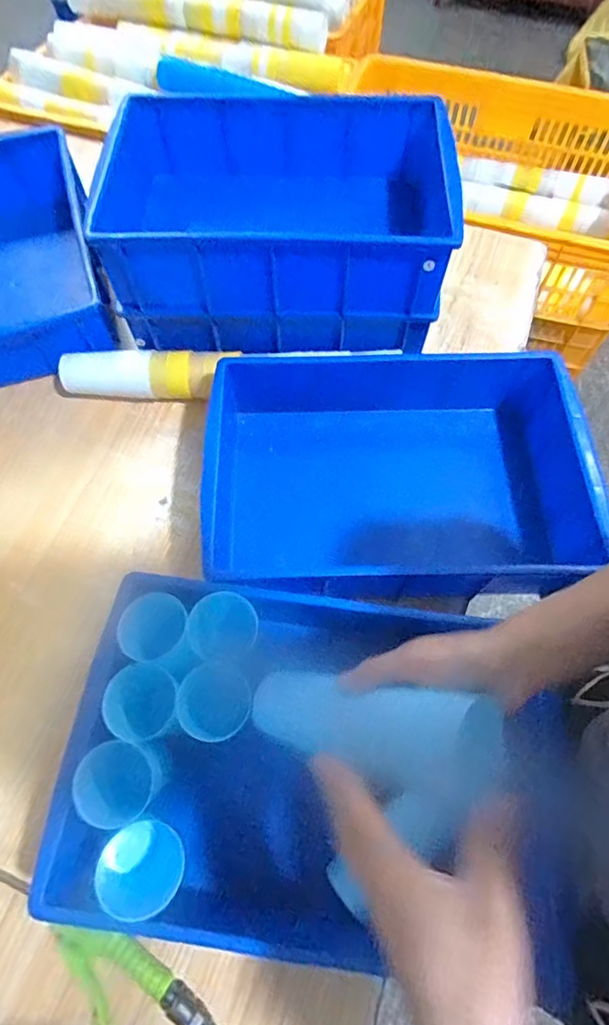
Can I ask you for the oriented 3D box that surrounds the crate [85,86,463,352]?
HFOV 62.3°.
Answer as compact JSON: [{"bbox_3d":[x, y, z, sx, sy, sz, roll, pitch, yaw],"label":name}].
[{"bbox_3d":[-0.047,-0.386,0.671,0.442,0.143,0.318,0,65,0],"label":"crate"}]

